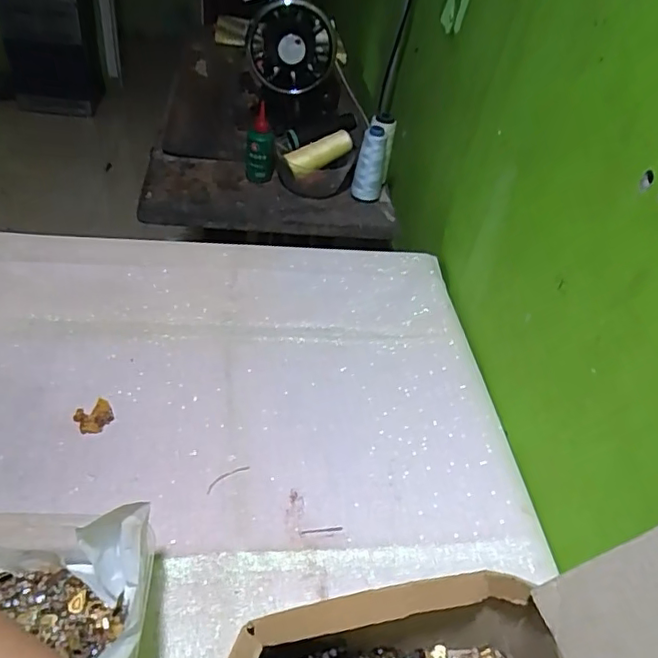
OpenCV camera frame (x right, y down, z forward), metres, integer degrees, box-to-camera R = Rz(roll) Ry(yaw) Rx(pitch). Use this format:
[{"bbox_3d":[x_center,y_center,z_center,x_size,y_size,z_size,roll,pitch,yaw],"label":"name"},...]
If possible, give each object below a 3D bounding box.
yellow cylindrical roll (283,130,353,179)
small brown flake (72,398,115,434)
[{"bbox_3d":[-0.013,-0.276,0.878,0.110,0.028,0.035,-28,51,-9],"label":"yellow cylindrical roll"},{"bbox_3d":[-0.227,0.086,0.543,0.033,0.012,0.032,-26,52,-30],"label":"small brown flake"}]

